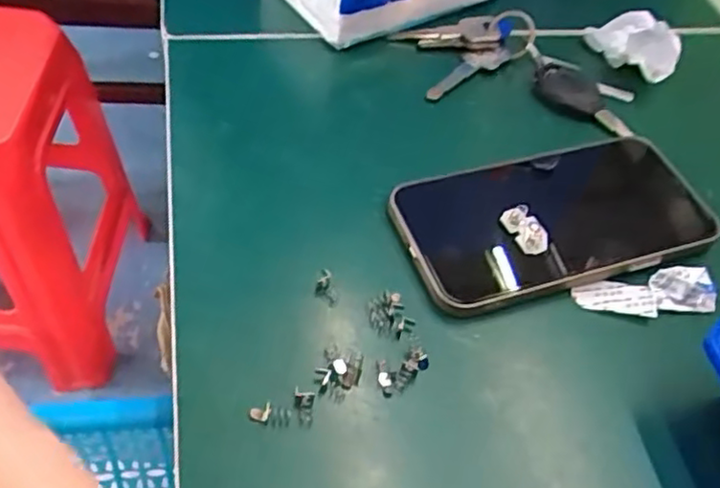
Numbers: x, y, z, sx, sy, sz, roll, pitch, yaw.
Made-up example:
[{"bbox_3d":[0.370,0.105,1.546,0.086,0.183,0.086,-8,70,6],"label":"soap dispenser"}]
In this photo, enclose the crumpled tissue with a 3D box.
[{"bbox_3d":[0.169,-0.126,0.423,0.023,0.033,0.058,-23,56,-23],"label":"crumpled tissue"}]

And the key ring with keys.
[{"bbox_3d":[0.092,-0.108,0.416,0.138,0.022,0.072,8,50,-1],"label":"key ring with keys"}]

